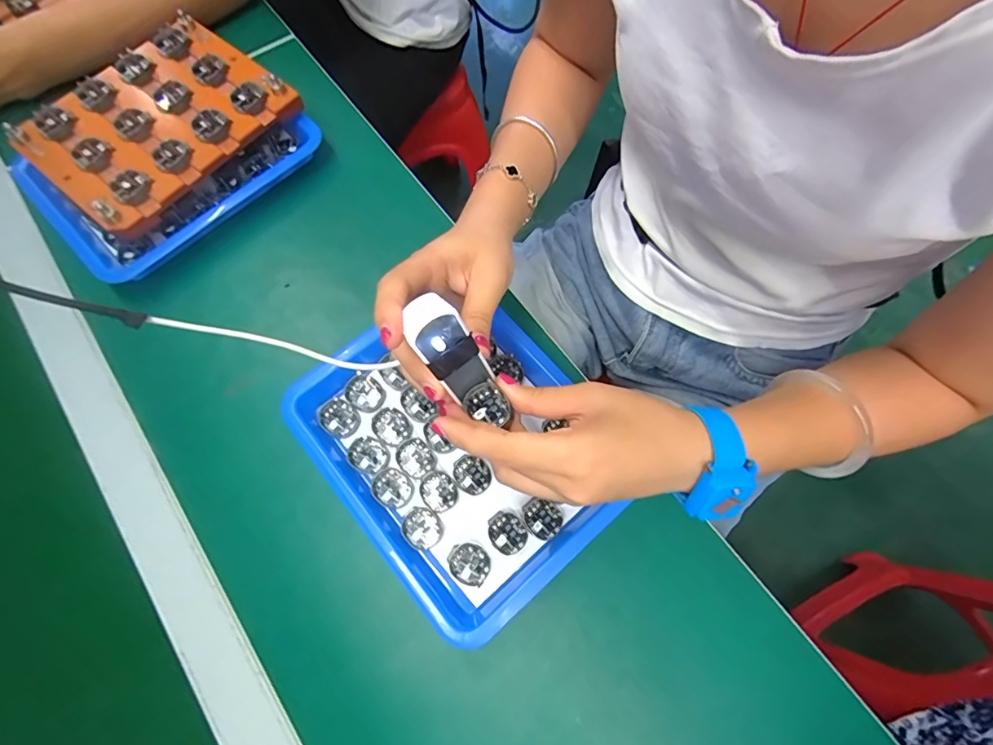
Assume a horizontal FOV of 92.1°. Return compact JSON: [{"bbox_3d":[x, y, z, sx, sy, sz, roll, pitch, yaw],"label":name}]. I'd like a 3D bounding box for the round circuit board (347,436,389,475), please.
[{"bbox_3d":[-0.092,0.061,0.347,0.028,0.009,0.024,27,79,10],"label":"round circuit board"}]

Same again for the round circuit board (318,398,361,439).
[{"bbox_3d":[-0.116,0.034,0.355,0.029,0.005,0.025,39,82,12],"label":"round circuit board"}]

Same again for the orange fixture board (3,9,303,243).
[{"bbox_3d":[-0.286,-0.215,0.405,0.142,0.024,0.187,36,81,12],"label":"orange fixture board"}]

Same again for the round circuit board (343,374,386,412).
[{"bbox_3d":[-0.099,0.015,0.359,0.029,0.004,0.024,43,83,13],"label":"round circuit board"}]

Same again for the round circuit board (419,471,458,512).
[{"bbox_3d":[-0.041,0.083,0.337,0.027,0.004,0.024,43,83,13],"label":"round circuit board"}]

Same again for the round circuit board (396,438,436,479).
[{"bbox_3d":[-0.059,0.062,0.345,0.028,0.004,0.024,43,83,13],"label":"round circuit board"}]

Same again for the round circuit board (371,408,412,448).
[{"bbox_3d":[-0.077,0.040,0.352,0.029,0.004,0.024,43,82,13],"label":"round circuit board"}]

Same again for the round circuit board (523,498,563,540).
[{"bbox_3d":[0.032,0.102,0.332,0.027,0.004,0.024,18,78,9],"label":"round circuit board"}]

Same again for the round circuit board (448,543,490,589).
[{"bbox_3d":[-0.018,0.128,0.323,0.029,0.004,0.025,33,68,9],"label":"round circuit board"}]

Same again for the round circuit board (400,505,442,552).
[{"bbox_3d":[-0.051,0.107,0.329,0.028,0.004,0.025,44,74,10],"label":"round circuit board"}]

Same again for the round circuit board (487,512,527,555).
[{"bbox_3d":[0.007,0.111,0.332,0.023,0.007,0.028,-45,77,-7],"label":"round circuit board"}]

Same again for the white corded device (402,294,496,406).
[{"bbox_3d":[-0.025,-0.009,0.254,0.022,0.067,0.027,29,72,30],"label":"white corded device"}]

